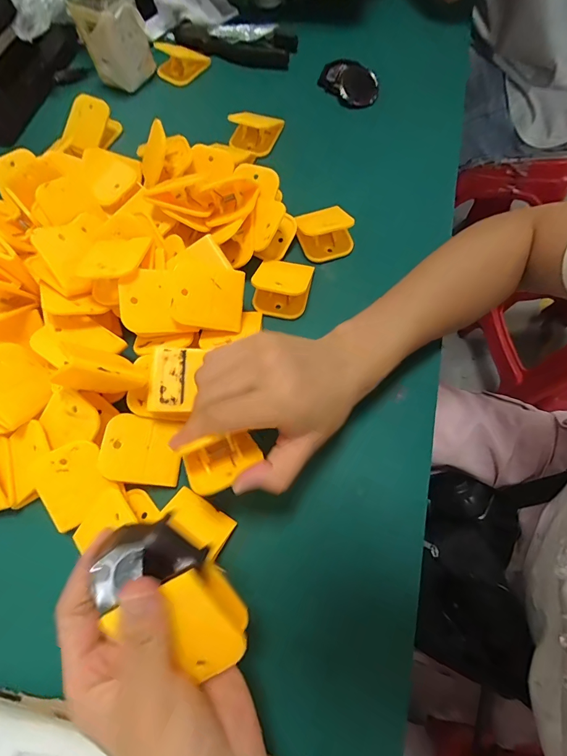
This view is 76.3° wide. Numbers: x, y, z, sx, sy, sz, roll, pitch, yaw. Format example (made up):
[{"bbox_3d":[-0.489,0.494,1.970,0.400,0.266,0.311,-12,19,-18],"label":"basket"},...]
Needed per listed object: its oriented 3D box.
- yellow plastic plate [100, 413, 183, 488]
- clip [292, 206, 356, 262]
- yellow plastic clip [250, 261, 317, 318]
[{"bbox_3d":[-0.102,0.052,0.262,0.055,0.004,0.047,12,76,-19],"label":"yellow plastic plate"},{"bbox_3d":[0.038,-0.138,0.330,0.046,0.028,0.047,-16,72,-3],"label":"clip"},{"bbox_3d":[0.000,-0.083,0.311,0.047,0.024,0.051,12,72,6],"label":"yellow plastic clip"}]

